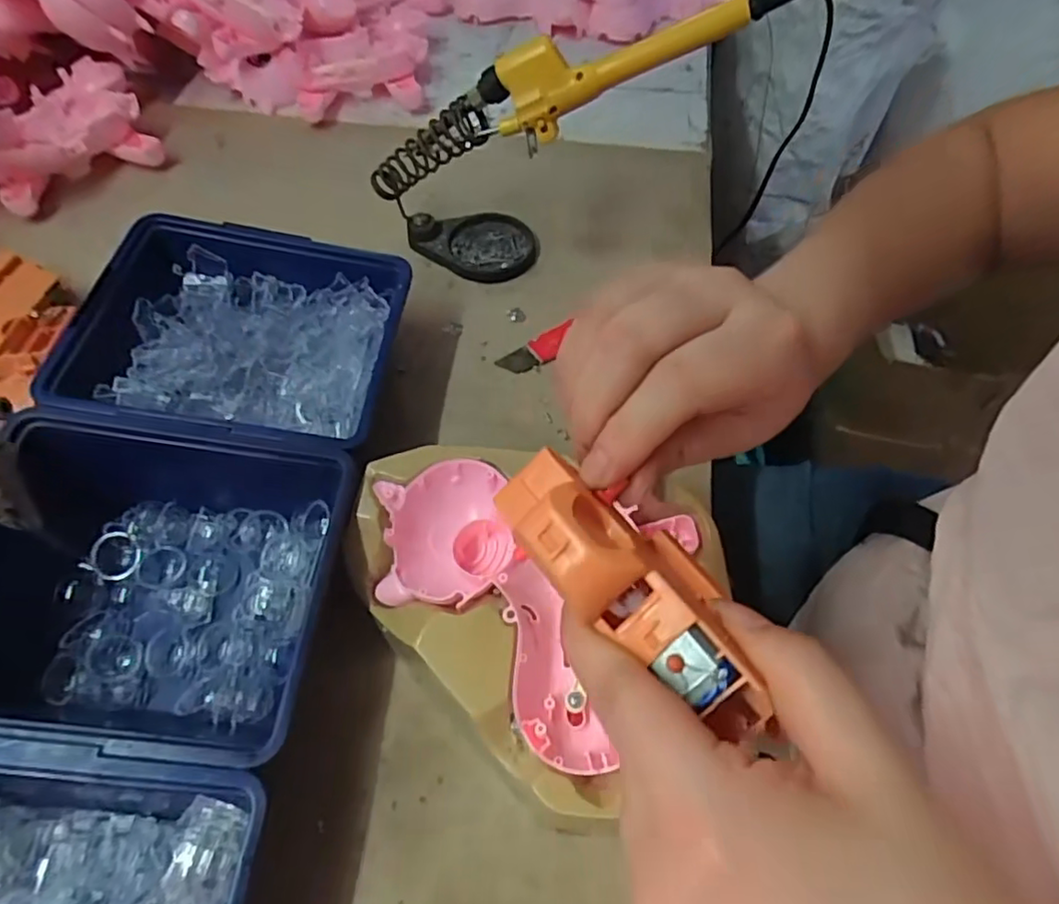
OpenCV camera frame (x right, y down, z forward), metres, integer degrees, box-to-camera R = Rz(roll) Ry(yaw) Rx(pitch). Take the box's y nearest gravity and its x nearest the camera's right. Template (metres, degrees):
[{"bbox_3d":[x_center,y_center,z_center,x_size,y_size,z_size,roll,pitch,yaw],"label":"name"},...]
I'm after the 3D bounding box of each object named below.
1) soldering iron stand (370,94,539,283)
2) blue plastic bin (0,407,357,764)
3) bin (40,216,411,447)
[{"bbox_3d":[-0.051,-0.180,0.425,0.112,0.106,0.064,2,57,-1],"label":"soldering iron stand"},{"bbox_3d":[-0.177,0.065,0.291,0.168,0.070,0.146,5,57,1],"label":"blue plastic bin"},{"bbox_3d":[-0.164,-0.060,0.363,0.170,0.067,0.140,4,57,0],"label":"bin"}]

